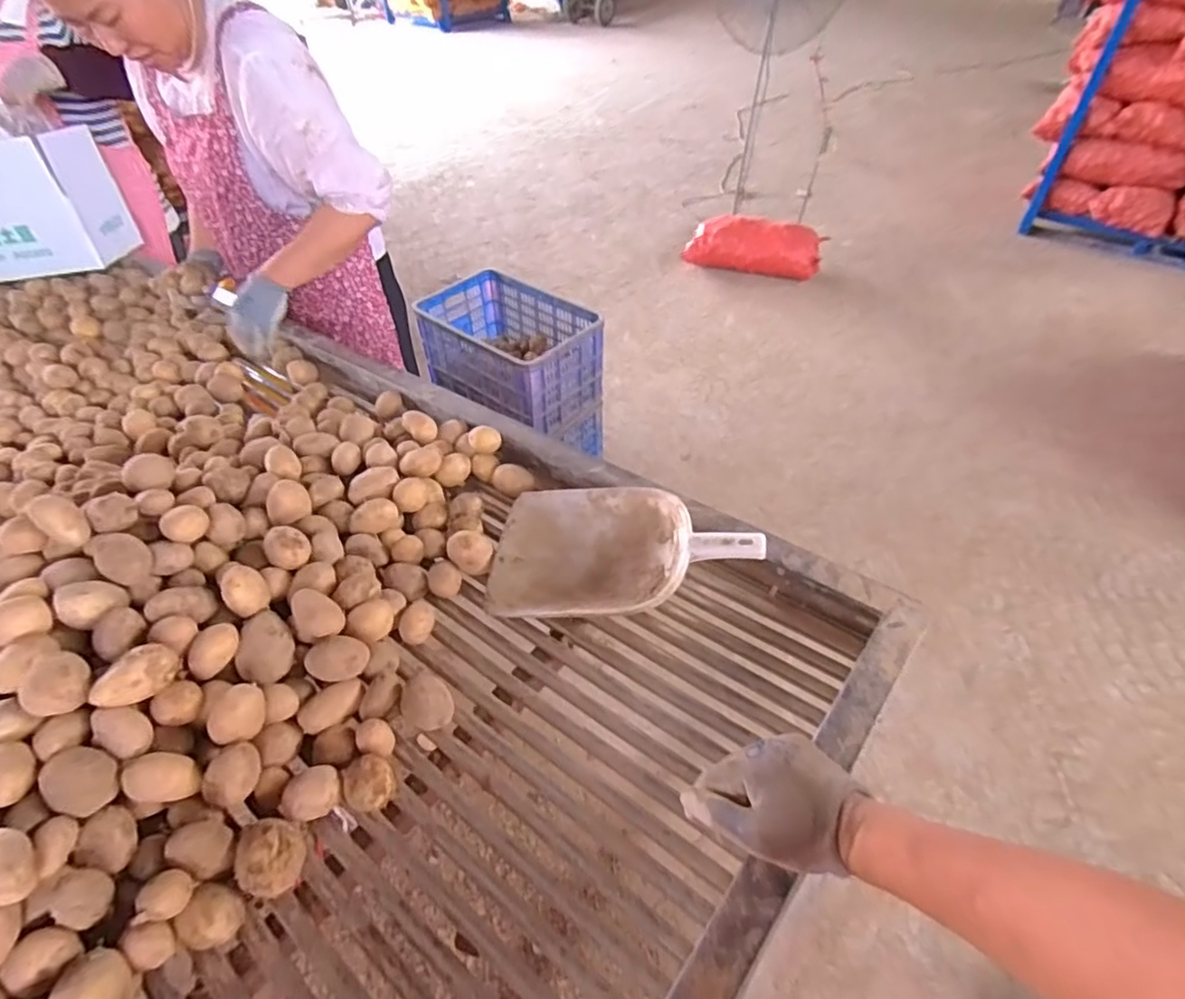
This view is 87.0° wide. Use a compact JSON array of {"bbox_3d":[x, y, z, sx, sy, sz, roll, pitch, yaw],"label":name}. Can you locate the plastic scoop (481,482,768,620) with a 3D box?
[{"bbox_3d":[0.036,0.061,0.761,0.317,0.092,0.179,7,46,7],"label":"plastic scoop"}]

